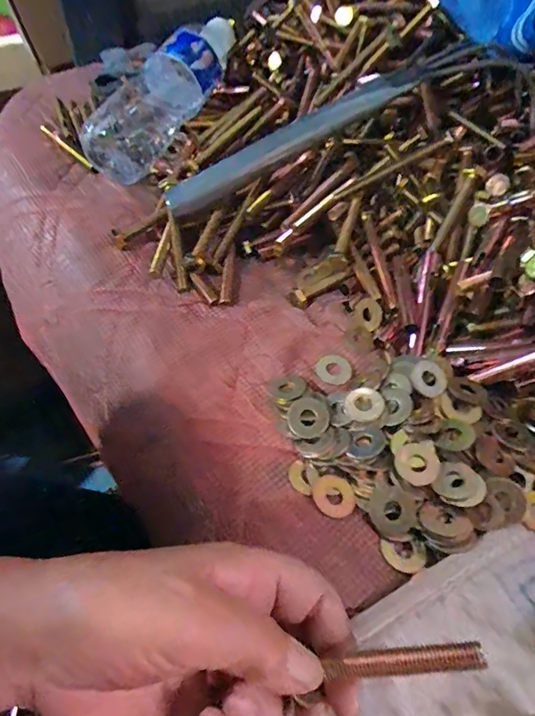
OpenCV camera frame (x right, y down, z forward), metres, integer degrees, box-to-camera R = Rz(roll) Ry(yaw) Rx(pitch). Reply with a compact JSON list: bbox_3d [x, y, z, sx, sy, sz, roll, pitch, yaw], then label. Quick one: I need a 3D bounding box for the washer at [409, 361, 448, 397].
[{"bbox_3d":[0.104,0.013,0.303,0.026,0.006,0.022,-34,58,-25],"label":"washer"}]

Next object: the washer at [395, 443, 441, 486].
[{"bbox_3d":[0.086,0.061,0.271,0.024,0.004,0.024,-2,64,4],"label":"washer"}]

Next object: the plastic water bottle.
[{"bbox_3d":[-0.096,-0.276,0.482,0.061,0.061,0.241,24,69,19],"label":"plastic water bottle"}]

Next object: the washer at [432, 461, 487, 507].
[{"bbox_3d":[0.107,0.071,0.264,0.024,0.006,0.026,0,51,0],"label":"washer"}]

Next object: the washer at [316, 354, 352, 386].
[{"bbox_3d":[0.046,0.008,0.326,0.025,0.004,0.024,0,51,0],"label":"washer"}]

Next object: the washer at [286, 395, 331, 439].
[{"bbox_3d":[0.026,0.036,0.293,0.029,0.005,0.026,-36,66,-18],"label":"washer"}]

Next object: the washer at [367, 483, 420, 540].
[{"bbox_3d":[0.069,0.084,0.261,0.026,0.005,0.028,8,70,10],"label":"washer"}]

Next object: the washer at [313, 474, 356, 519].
[{"bbox_3d":[0.038,0.078,0.270,0.023,0.004,0.026,-8,51,-7],"label":"washer"}]

